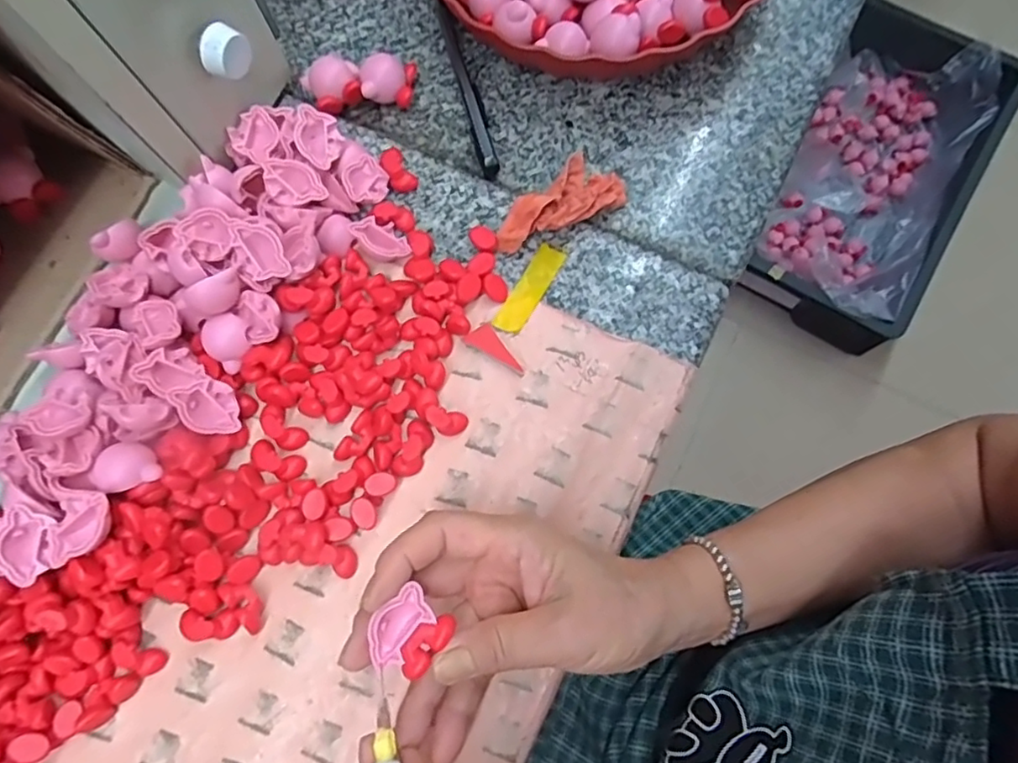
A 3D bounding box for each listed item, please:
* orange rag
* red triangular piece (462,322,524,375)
[{"bbox_3d":[0.034,-0.105,0.371,0.043,0.030,0.081,39,81,10],"label":"orange rag"},{"bbox_3d":[-0.006,-0.021,0.355,0.038,0.005,0.016,30,79,9],"label":"red triangular piece"}]

